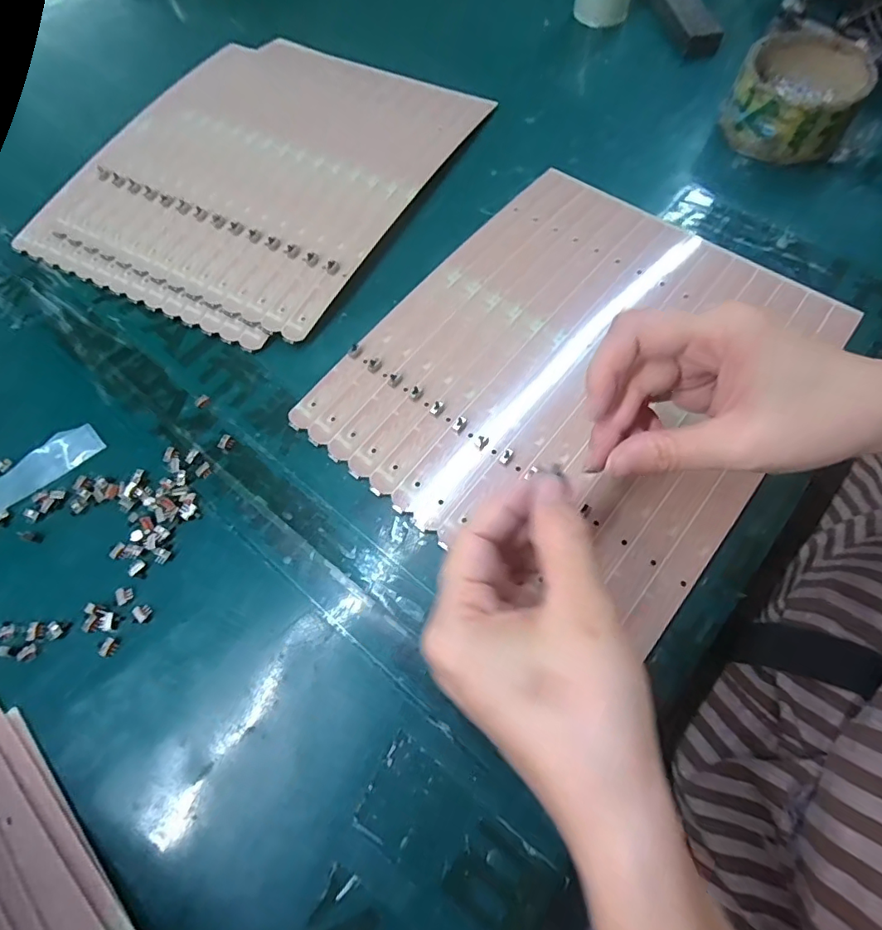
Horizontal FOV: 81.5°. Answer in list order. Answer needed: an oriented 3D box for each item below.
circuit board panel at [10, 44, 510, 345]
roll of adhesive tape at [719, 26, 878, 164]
[{"bbox_3d":[-0.140,-0.243,0.413,0.254,0.014,0.307,26,71,13],"label":"circuit board panel"},{"bbox_3d":[0.267,-0.280,0.389,0.084,0.047,0.089,-1,68,3],"label":"roll of adhesive tape"}]

